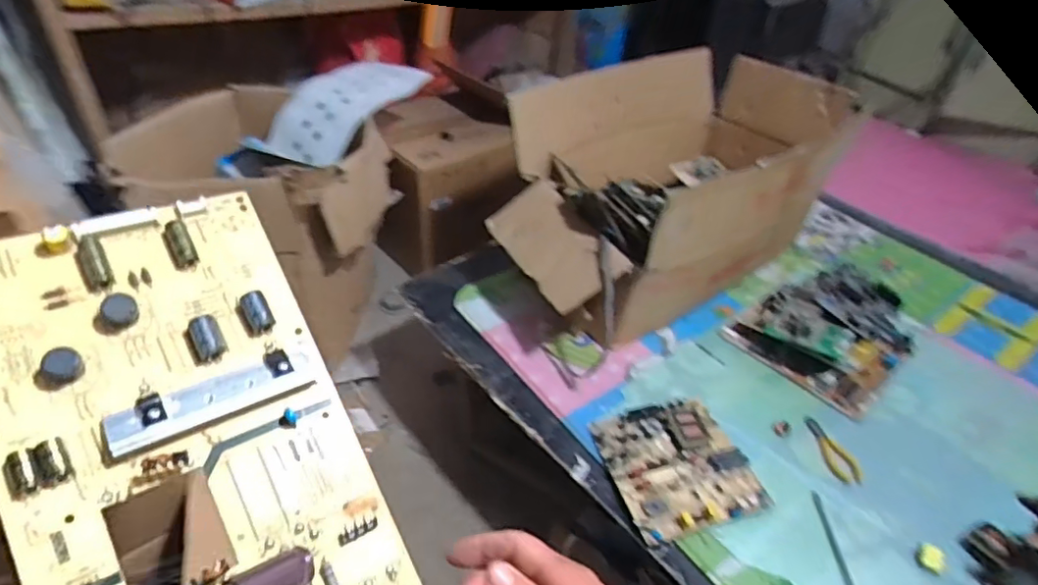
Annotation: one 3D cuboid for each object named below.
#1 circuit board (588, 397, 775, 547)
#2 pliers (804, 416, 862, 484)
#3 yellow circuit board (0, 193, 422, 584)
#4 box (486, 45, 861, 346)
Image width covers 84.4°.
[{"bbox_3d":[0.212,0.220,0.752,0.182,0.024,0.178,-8,42,-15],"label":"circuit board"},{"bbox_3d":[0.437,0.219,0.798,0.045,0.013,0.103,-7,41,-14],"label":"pliers"},{"bbox_3d":[-0.143,0.095,0.267,0.142,0.032,0.309,-23,78,-29],"label":"yellow circuit board"},{"bbox_3d":[0.246,-0.185,1.006,0.605,0.282,0.386,-21,46,-27],"label":"box"}]

